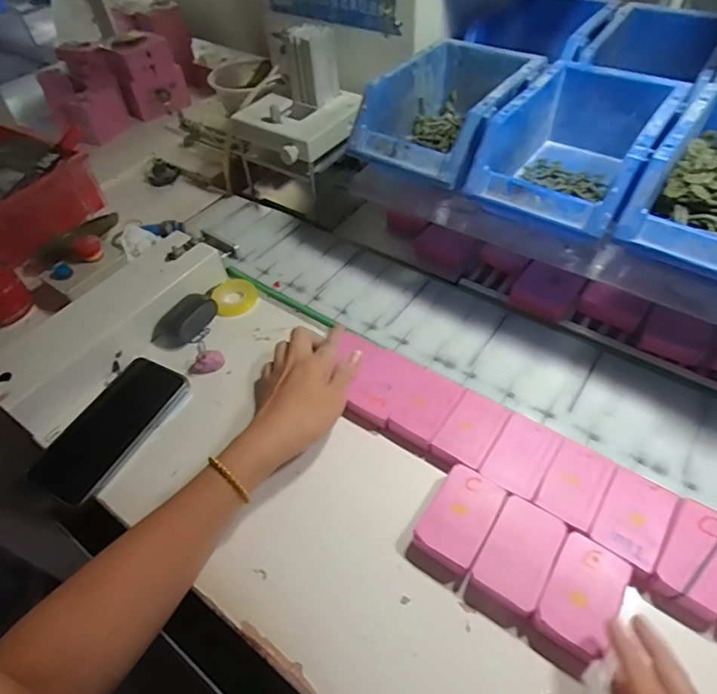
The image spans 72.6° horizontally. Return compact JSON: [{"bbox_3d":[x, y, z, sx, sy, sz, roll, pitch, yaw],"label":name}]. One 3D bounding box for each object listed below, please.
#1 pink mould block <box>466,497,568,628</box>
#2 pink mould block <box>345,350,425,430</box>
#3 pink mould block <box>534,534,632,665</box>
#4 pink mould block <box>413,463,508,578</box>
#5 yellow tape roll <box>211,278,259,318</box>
[{"bbox_3d":[0.113,0.155,0.353,0.045,0.020,0.081,27,58,23],"label":"pink mould block"},{"bbox_3d":[0.026,0.037,0.449,0.040,0.023,0.073,22,56,20],"label":"pink mould block"},{"bbox_3d":[0.152,0.171,0.335,0.044,0.022,0.073,28,58,24],"label":"pink mould block"},{"bbox_3d":[0.077,0.132,0.375,0.046,0.024,0.074,27,58,23],"label":"pink mould block"},{"bbox_3d":[-0.142,-0.061,0.558,0.049,0.010,0.052,-2,51,3],"label":"yellow tape roll"}]

